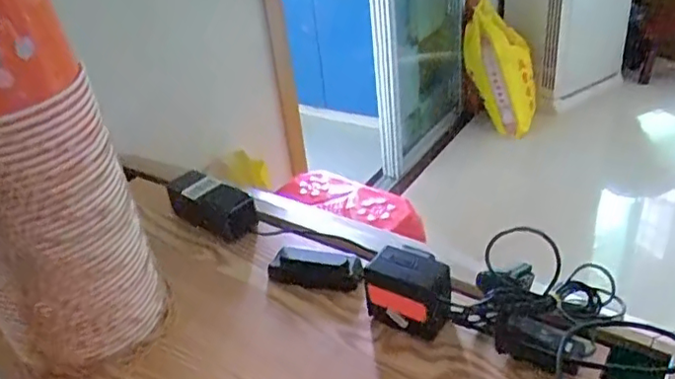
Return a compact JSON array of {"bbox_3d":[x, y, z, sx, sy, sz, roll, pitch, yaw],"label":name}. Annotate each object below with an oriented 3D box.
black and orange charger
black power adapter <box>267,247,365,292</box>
[{"bbox_3d":[0.077,0.102,0.612,0.087,0.076,0.056,15,38,29],"label":"black and orange charger"},{"bbox_3d":[-0.026,0.092,0.710,0.111,0.029,0.044,5,34,17],"label":"black power adapter"}]

